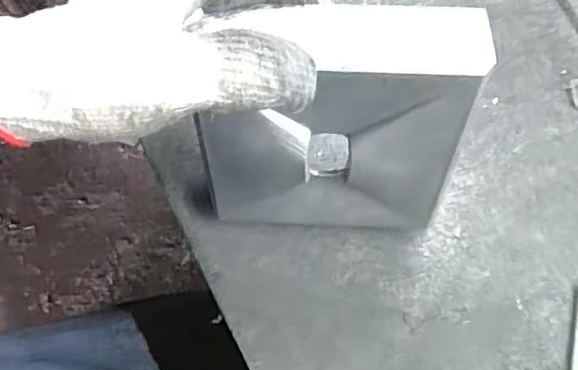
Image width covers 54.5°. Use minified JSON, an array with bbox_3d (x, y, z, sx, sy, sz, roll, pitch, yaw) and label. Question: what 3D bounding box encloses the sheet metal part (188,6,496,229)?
[{"bbox_3d":[0.020,-0.024,0.286,0.121,0.135,0.033,5,50,0],"label":"sheet metal part"}]

